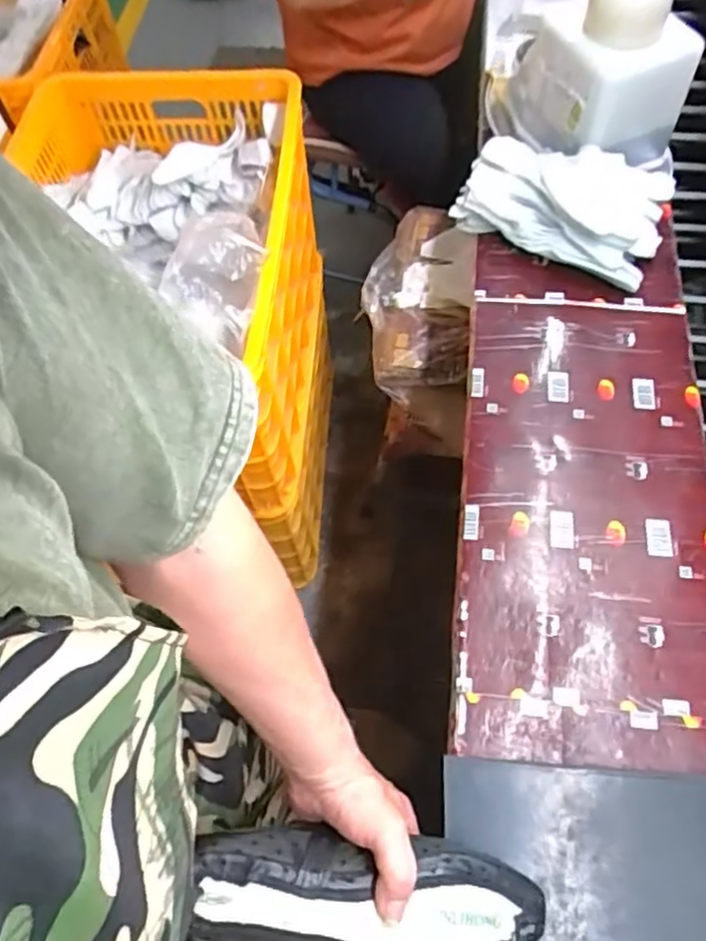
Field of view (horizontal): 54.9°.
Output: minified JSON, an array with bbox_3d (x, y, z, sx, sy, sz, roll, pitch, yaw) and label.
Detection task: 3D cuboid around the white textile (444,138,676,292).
[{"bbox_3d":[0.269,-0.342,0.868,0.252,0.081,0.157,26,67,17],"label":"white textile"}]

